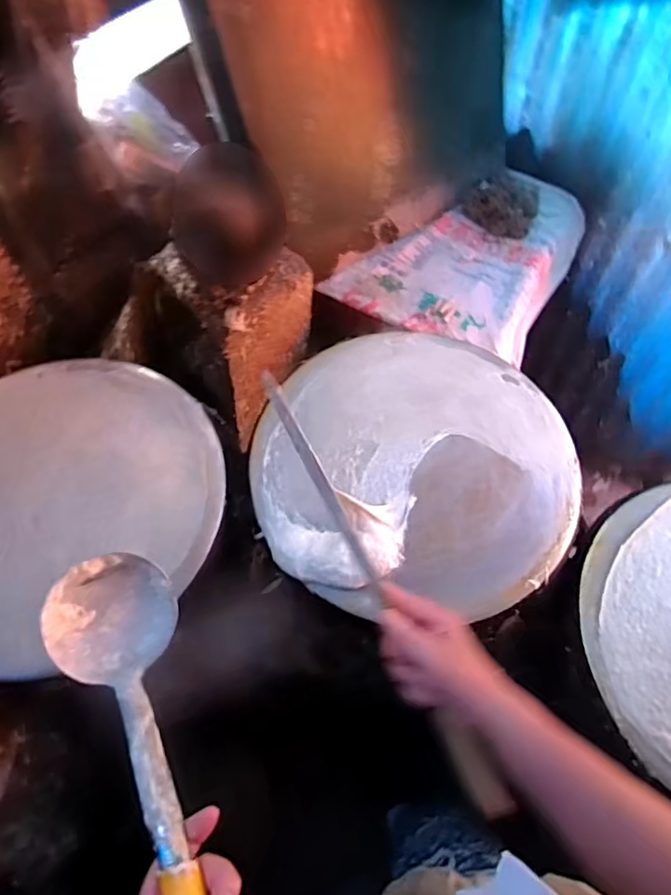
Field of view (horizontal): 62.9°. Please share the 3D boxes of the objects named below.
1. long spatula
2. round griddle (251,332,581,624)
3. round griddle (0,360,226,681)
[{"bbox_3d":[0.036,0.121,0.506,0.027,0.032,0.433,-26,80,-13],"label":"long spatula"},{"bbox_3d":[0.092,0.007,0.641,0.360,0.031,0.355,0,62,0],"label":"round griddle"},{"bbox_3d":[-0.322,0.049,0.622,0.363,0.028,0.348,0,62,0],"label":"round griddle"}]

